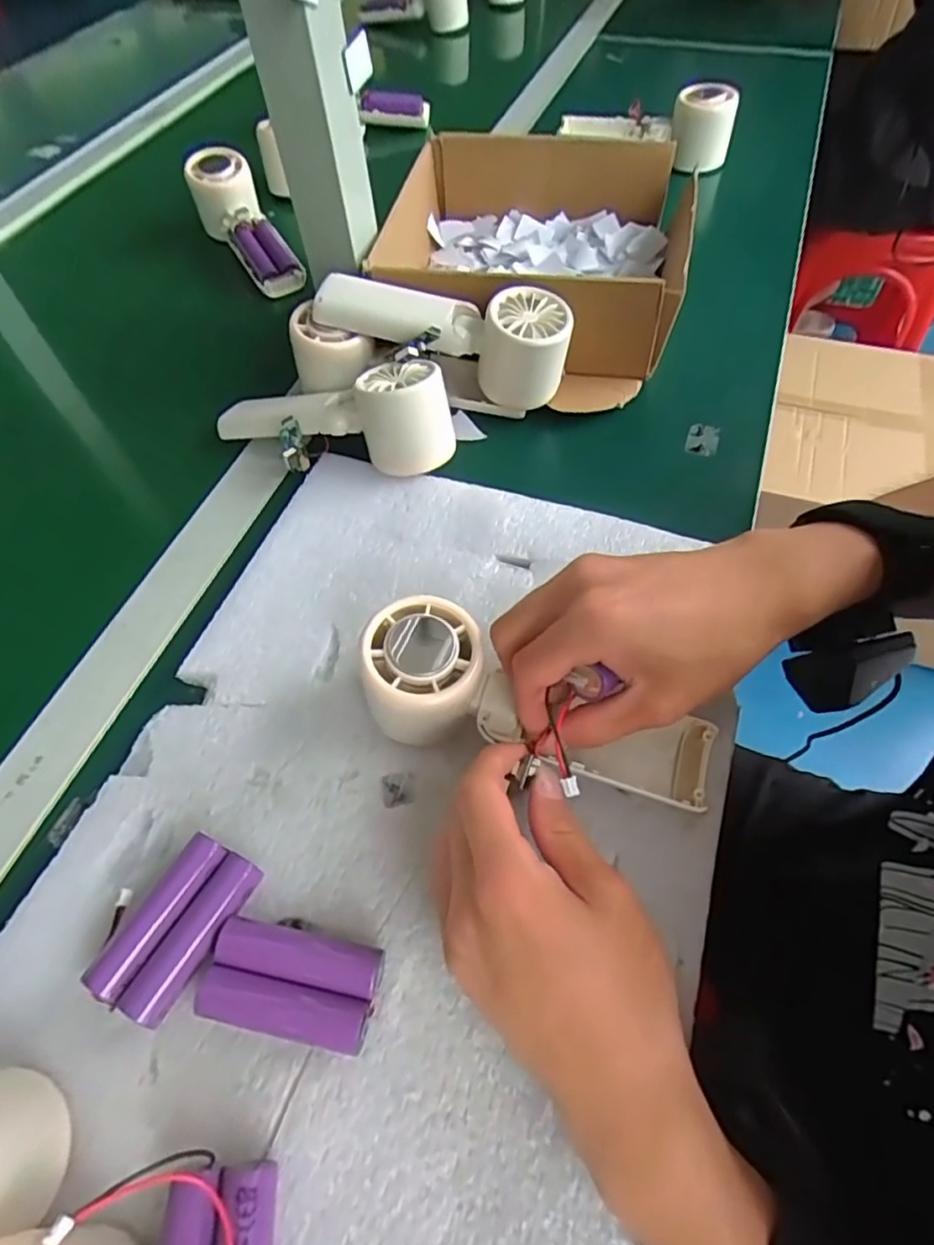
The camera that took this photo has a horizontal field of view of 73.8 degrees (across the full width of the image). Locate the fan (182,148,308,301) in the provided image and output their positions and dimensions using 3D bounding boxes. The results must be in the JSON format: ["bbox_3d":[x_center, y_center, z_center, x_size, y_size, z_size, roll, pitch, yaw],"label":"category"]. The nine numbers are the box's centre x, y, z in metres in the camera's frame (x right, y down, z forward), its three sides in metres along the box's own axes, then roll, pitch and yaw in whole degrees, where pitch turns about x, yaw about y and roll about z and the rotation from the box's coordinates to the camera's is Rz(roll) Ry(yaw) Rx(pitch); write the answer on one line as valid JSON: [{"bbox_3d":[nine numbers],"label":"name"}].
[{"bbox_3d":[-0.198,-0.357,0.568,0.051,0.046,0.166,-30,76,-15],"label":"fan"}]

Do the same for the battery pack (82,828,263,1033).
[{"bbox_3d":[-0.118,0.125,0.258,0.037,0.020,0.065,23,62,17],"label":"battery pack"}]

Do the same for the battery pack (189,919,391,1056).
[{"bbox_3d":[-0.069,0.143,0.248,0.066,0.016,0.036,9,59,9],"label":"battery pack"}]

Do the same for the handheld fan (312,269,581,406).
[{"bbox_3d":[-0.015,-0.183,0.421,0.165,0.070,0.054,11,59,10],"label":"handheld fan"}]

